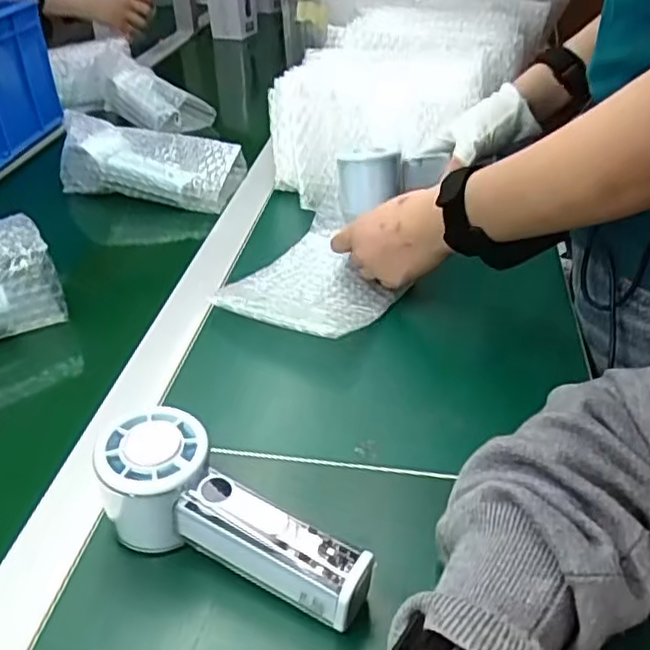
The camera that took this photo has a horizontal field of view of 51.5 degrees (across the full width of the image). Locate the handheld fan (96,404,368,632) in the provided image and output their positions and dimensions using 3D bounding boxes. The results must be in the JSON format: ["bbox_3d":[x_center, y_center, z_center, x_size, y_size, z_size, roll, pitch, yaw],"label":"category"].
[{"bbox_3d":[-0.051,0.103,0.346,0.152,0.052,0.054,24,45,23],"label":"handheld fan"}]

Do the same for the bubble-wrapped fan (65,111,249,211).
[{"bbox_3d":[-0.198,-0.188,0.775,0.207,0.071,0.090,15,43,15],"label":"bubble-wrapped fan"}]

